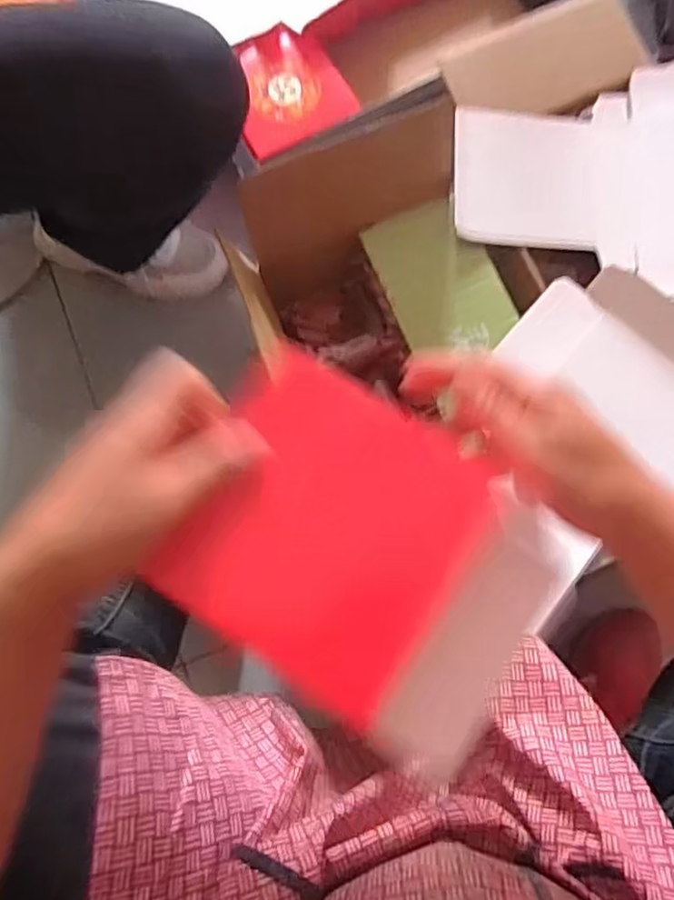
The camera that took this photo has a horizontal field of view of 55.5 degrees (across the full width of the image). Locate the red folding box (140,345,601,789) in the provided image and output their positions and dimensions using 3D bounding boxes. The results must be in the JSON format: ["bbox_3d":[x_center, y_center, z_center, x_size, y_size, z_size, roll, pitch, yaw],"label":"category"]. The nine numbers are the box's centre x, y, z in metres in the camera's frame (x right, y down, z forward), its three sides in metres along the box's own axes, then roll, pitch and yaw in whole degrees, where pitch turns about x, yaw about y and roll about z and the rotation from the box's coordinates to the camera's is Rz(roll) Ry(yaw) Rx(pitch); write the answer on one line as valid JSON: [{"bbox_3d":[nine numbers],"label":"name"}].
[{"bbox_3d":[0.018,0.050,0.303,0.175,0.052,0.132,35,81,7],"label":"red folding box"}]

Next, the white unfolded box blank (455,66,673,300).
[{"bbox_3d":[0.297,-0.256,0.622,0.352,0.030,0.238,-9,79,-1],"label":"white unfolded box blank"}]

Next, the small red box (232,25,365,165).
[{"bbox_3d":[-0.056,-0.403,0.707,0.125,0.012,0.147,-23,80,-4],"label":"small red box"}]

